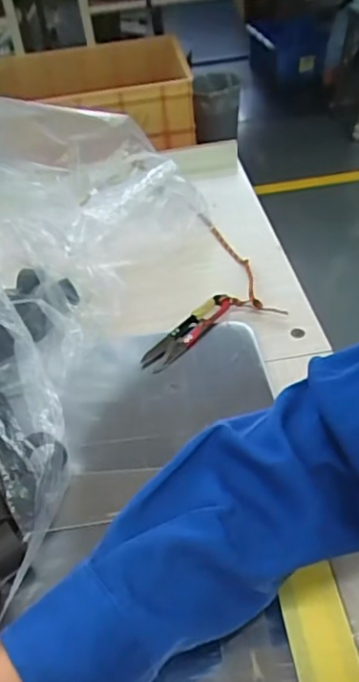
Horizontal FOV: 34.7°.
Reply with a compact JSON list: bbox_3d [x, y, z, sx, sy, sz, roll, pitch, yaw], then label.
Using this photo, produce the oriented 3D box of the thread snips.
[{"bbox_3d":[0.008,-0.009,0.500,0.025,0.014,0.103,30,51,30],"label":"thread snips"}]

